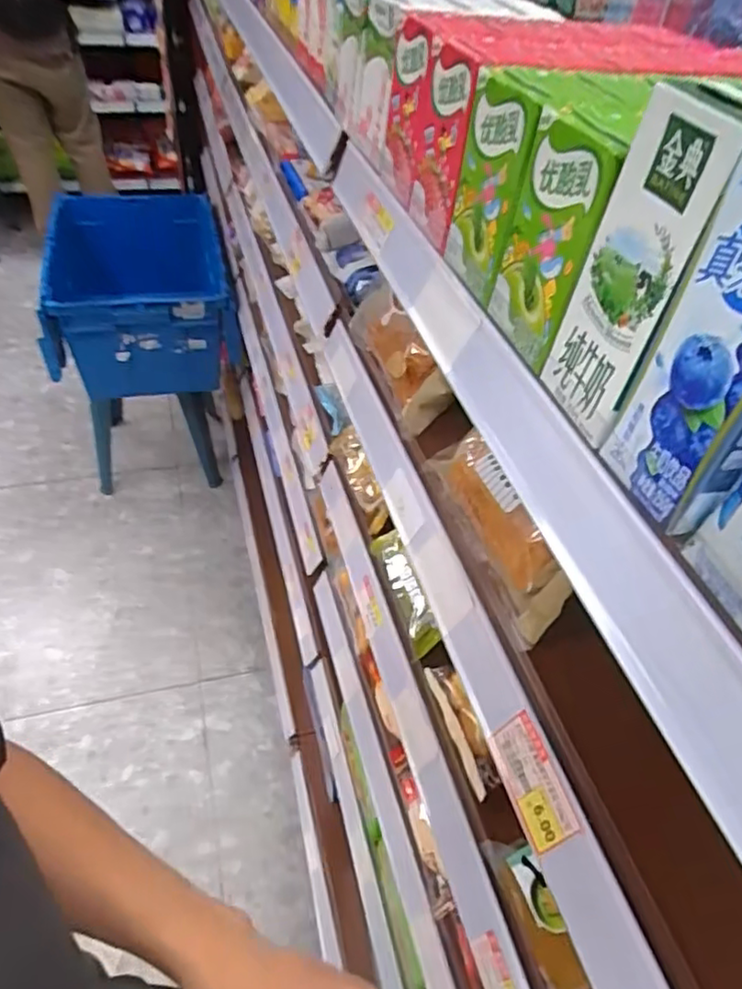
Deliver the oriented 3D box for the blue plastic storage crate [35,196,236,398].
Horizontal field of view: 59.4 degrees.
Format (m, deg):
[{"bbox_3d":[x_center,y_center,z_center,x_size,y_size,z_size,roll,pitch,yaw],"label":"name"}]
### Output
[{"bbox_3d":[-0.580,-0.515,1.649,0.420,0.305,0.566,-9,47,-14],"label":"blue plastic storage crate"}]

